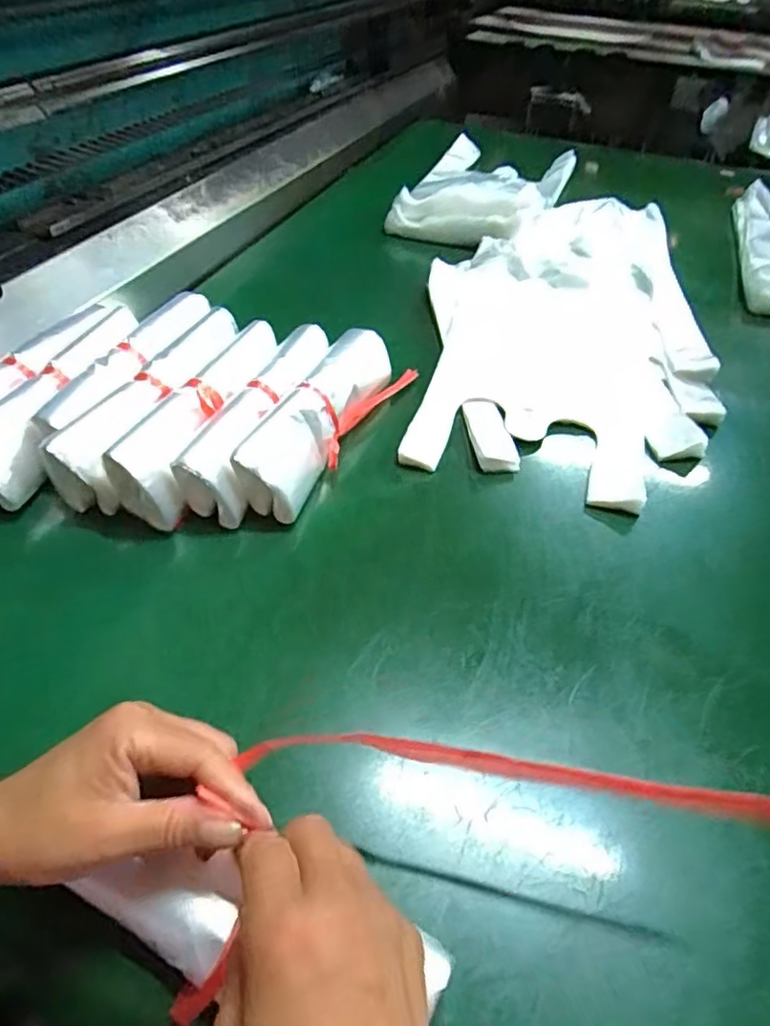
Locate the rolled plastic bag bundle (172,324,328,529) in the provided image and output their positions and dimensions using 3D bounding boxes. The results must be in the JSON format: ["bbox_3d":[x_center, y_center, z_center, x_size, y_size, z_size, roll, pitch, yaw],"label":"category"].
[{"bbox_3d":[-0.097,-0.083,0.517,0.046,0.053,0.208,17,49,13],"label":"rolled plastic bag bundle"}]

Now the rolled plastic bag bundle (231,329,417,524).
[{"bbox_3d":[-0.047,-0.085,0.525,0.059,0.057,0.215,20,49,16],"label":"rolled plastic bag bundle"}]

